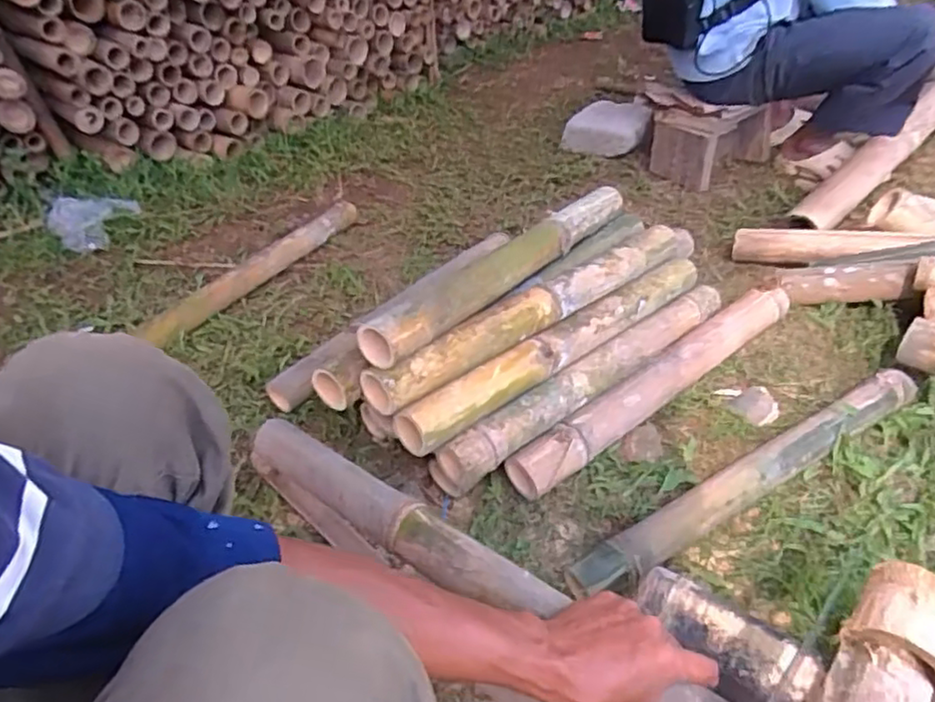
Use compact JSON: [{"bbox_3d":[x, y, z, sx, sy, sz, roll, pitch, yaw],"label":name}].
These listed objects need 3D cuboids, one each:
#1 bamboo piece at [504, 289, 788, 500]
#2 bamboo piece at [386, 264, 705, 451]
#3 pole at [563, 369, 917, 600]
[{"bbox_3d":[0.307,0.047,1.032,0.613,0.073,0.064,-28,43,-30],"label":"bamboo piece"},{"bbox_3d":[0.155,-0.020,0.953,0.617,0.068,0.061,-29,44,-31],"label":"bamboo piece"},{"bbox_3d":[0.385,0.162,0.880,0.617,0.057,0.057,-21,41,-24],"label":"pole"}]

